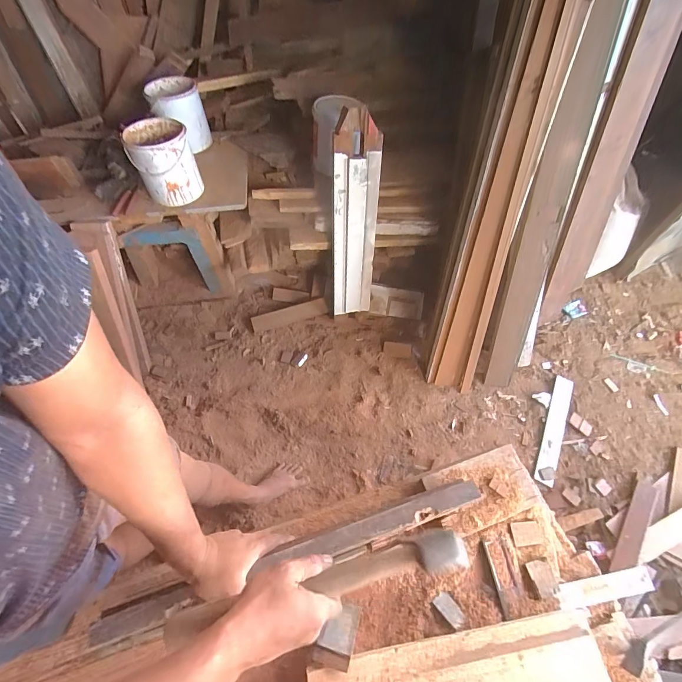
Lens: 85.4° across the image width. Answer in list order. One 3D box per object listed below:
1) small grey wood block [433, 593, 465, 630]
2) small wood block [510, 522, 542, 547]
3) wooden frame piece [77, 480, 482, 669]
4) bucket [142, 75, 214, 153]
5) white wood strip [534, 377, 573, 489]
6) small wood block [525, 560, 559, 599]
[{"bbox_3d":[0.177,0.440,0.604,0.031,0.007,0.050,-21,53,-36],"label":"small grey wood block"},{"bbox_3d":[0.341,0.356,0.682,0.055,0.007,0.039,-4,59,-5],"label":"small wood block"},{"bbox_3d":[-0.050,0.306,0.534,0.554,0.035,0.047,-15,63,-13],"label":"wooden frame piece"},{"bbox_3d":[-0.587,-0.805,1.331,0.175,0.205,0.195,-26,63,-17],"label":"bucket"},{"bbox_3d":[0.814,0.330,1.401,0.071,0.008,0.437,23,64,11],"label":"white wood strip"},{"bbox_3d":[0.351,0.410,0.640,0.044,0.014,0.051,-8,59,-8],"label":"small wood block"}]

